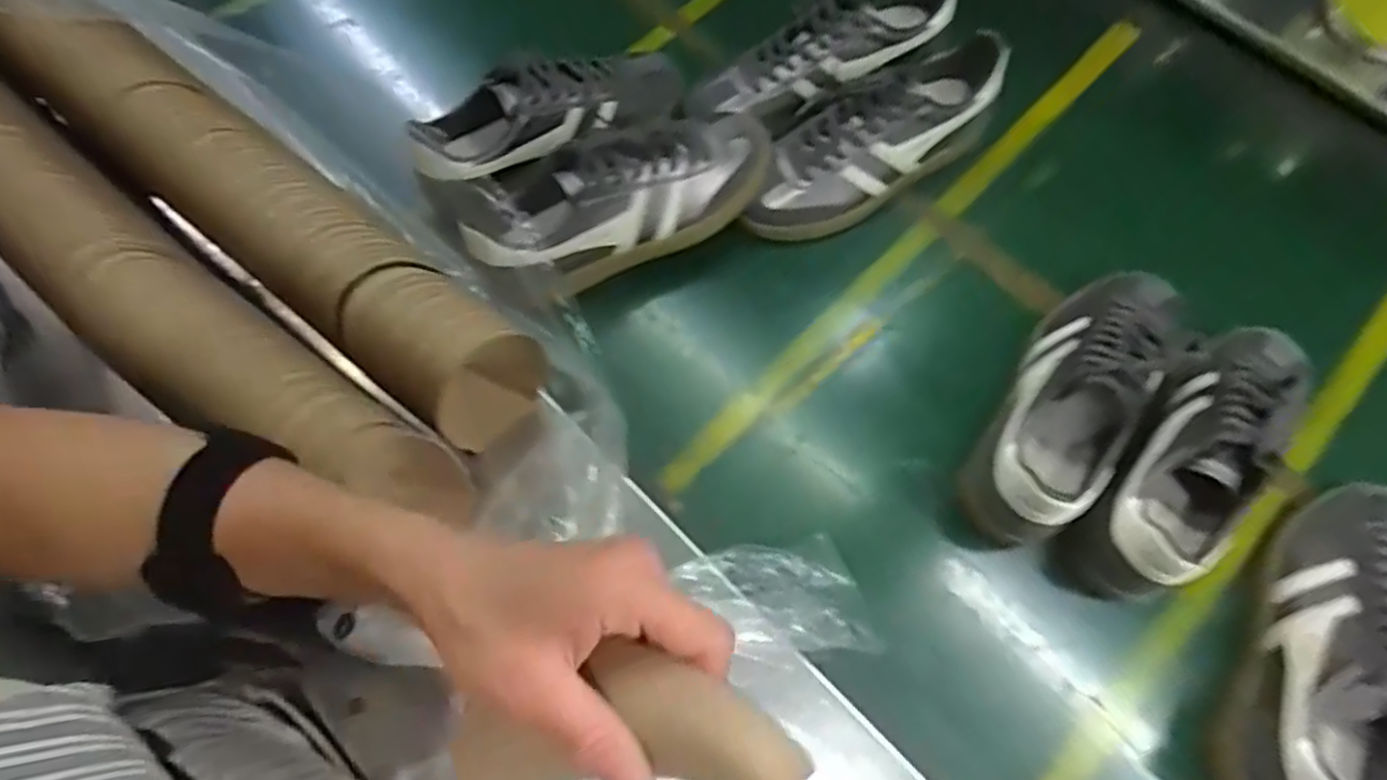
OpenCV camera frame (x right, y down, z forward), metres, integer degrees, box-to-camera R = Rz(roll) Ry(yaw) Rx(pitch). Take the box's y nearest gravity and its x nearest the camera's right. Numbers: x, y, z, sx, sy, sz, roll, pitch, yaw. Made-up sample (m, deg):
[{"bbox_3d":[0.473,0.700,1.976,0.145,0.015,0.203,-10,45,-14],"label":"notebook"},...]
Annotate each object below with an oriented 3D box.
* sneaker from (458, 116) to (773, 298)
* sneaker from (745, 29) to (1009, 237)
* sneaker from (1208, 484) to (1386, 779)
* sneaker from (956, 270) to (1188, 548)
[{"bbox_3d":[-0.053,-0.163,0.592,0.264,0.091,0.081,-20,69,-7],"label":"sneaker"},{"bbox_3d":[0.157,-0.221,0.637,0.258,0.094,0.085,-28,70,-10],"label":"sneaker"},{"bbox_3d":[0.453,0.171,0.494,0.082,0.095,0.264,28,71,12],"label":"sneaker"},{"bbox_3d":[0.303,-0.008,0.556,0.085,0.108,0.236,33,72,13],"label":"sneaker"}]

